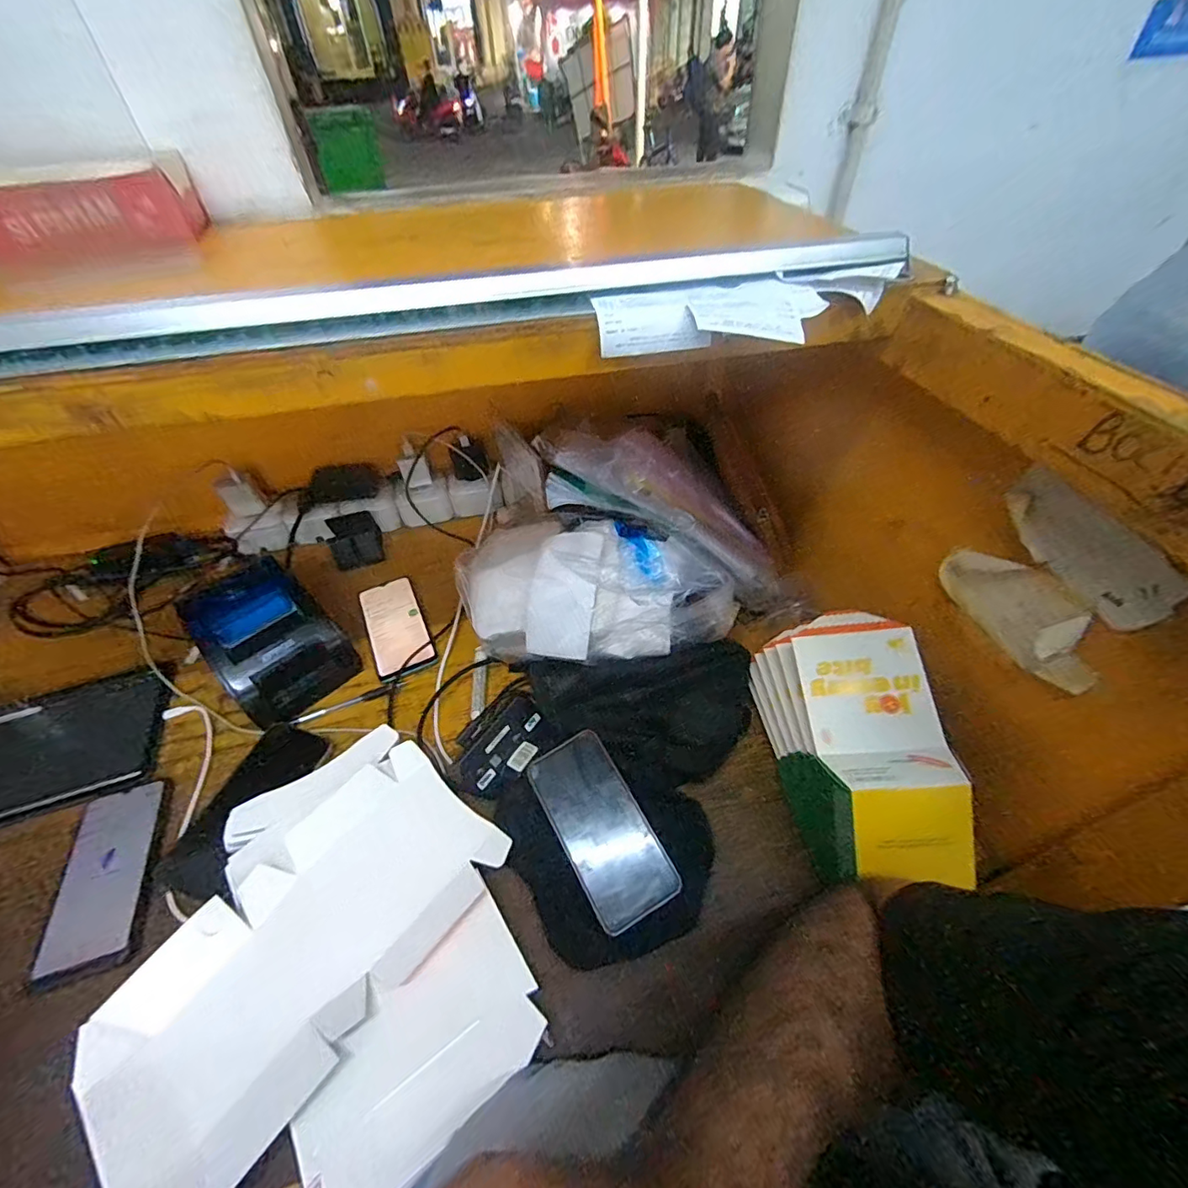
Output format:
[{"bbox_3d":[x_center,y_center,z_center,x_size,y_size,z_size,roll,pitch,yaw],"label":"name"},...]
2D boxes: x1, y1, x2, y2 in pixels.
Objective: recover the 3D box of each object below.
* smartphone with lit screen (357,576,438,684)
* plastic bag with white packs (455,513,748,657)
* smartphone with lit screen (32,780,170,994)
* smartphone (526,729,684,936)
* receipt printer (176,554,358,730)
[{"bbox_3d":[-0.263,0.042,0.686,0.074,0.011,0.166,-22,50,-17],"label":"smartphone with lit screen"},{"bbox_3d":[-0.007,0.001,0.571,0.292,0.111,0.162,5,47,7],"label":"plastic bag with white packs"},{"bbox_3d":[-0.458,0.265,0.483,0.077,0.013,0.169,-9,44,-20],"label":"smartphone with lit screen"},{"bbox_3d":[0.006,0.211,0.474,0.077,0.007,0.161,-29,61,-10],"label":"smartphone"},{"bbox_3d":[-0.378,0.056,0.605,0.147,0.106,0.127,31,55,27],"label":"receipt printer"}]

